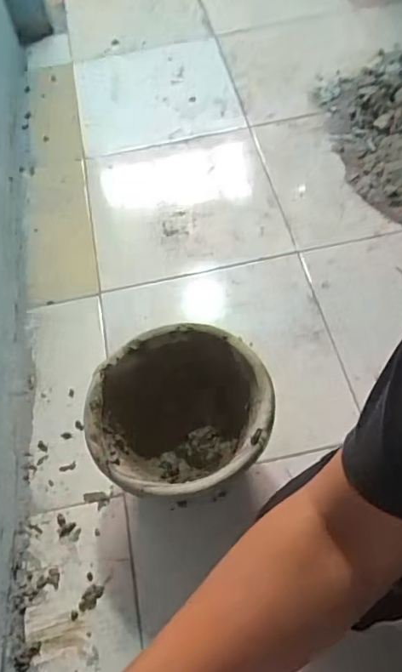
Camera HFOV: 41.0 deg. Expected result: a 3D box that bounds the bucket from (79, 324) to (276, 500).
[{"bbox_3d":[-0.023,0.131,0.798,0.241,0.173,0.250,-2,58,3],"label":"bucket"}]

